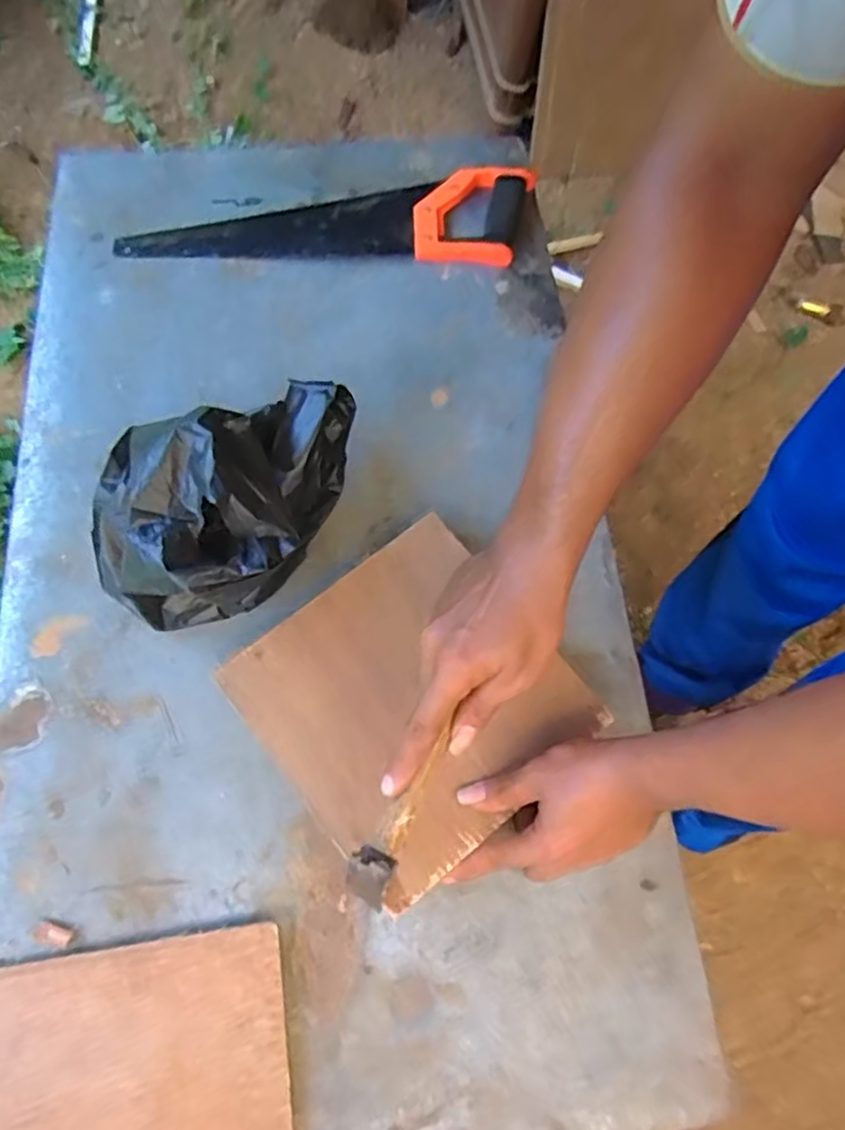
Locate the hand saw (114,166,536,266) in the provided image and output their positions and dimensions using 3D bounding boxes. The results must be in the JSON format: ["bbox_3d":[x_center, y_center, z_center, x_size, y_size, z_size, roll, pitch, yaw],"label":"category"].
[{"bbox_3d":[-0.099,-0.373,0.733,0.417,0.021,0.123,3,66,-6],"label":"hand saw"}]

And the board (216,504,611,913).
[{"bbox_3d":[-0.006,0.099,0.530,0.214,0.010,0.217,-37,80,-16],"label":"board"}]

